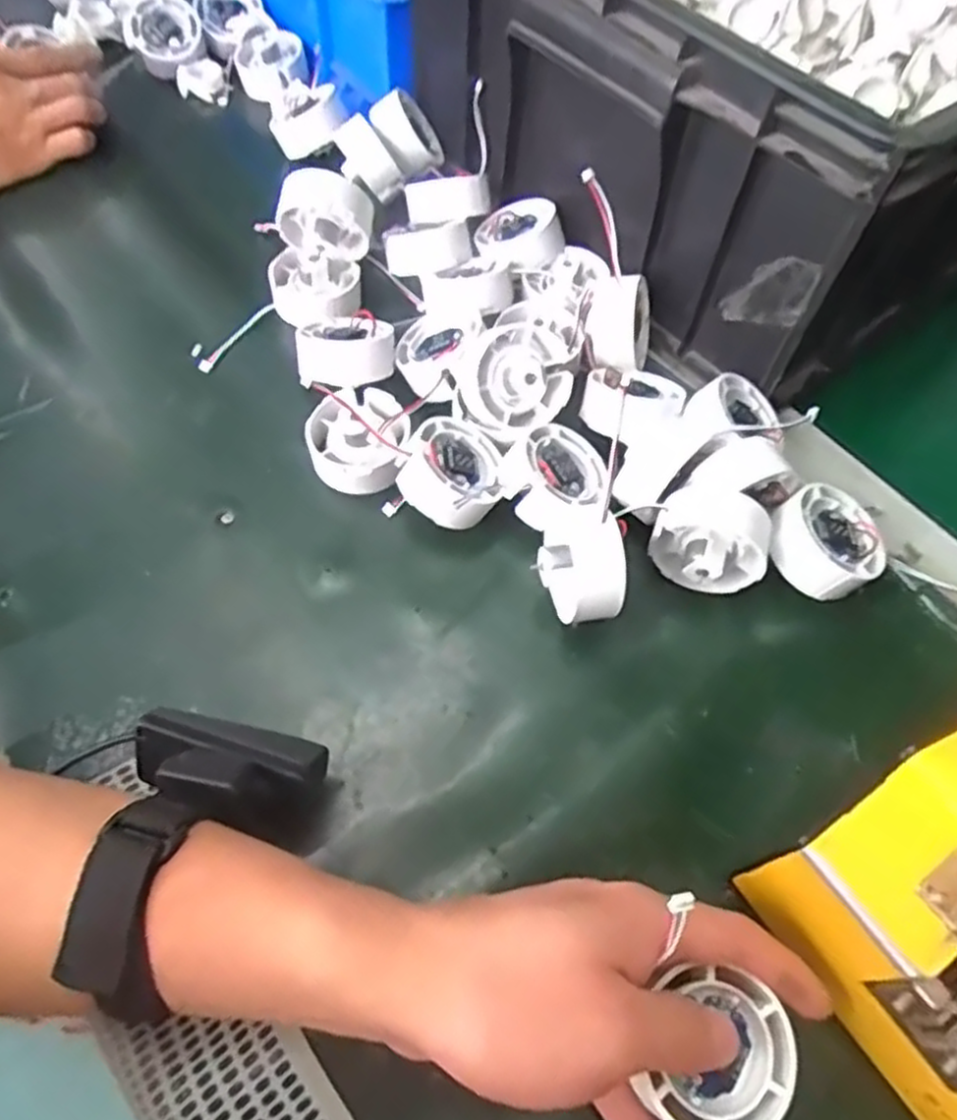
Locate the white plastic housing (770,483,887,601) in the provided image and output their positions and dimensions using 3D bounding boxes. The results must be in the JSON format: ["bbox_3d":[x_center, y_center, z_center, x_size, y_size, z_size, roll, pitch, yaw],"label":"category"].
[{"bbox_3d":[0.173,-0.008,0.376,0.052,0.025,0.052,10,58,-17],"label":"white plastic housing"}]

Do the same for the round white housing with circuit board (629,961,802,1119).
[{"bbox_3d":[0.082,0.165,0.248,0.047,0.015,0.049,1,58,-1],"label":"round white housing with circuit board"}]

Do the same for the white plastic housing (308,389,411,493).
[{"bbox_3d":[-0.064,-0.064,0.407,0.054,0.031,0.064,-9,59,-7],"label":"white plastic housing"}]

